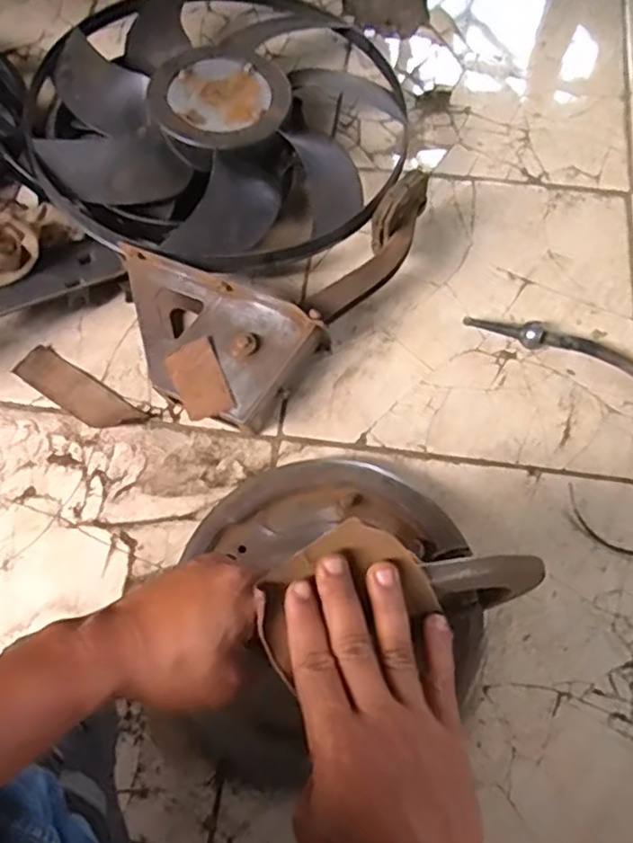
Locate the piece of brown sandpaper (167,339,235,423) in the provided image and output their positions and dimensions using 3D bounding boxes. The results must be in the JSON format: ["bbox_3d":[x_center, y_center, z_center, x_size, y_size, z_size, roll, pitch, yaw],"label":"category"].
[{"bbox_3d":[-0.127,-0.044,0.730,0.052,0.006,0.083,-21,78,-1],"label":"piece of brown sandpaper"}]

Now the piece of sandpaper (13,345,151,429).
[{"bbox_3d":[-0.279,-0.033,0.790,0.161,0.006,0.049,33,71,14],"label":"piece of sandpaper"}]

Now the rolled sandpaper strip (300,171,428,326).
[{"bbox_3d":[0.065,-0.192,0.762,0.056,0.057,0.201,36,88,14],"label":"rolled sandpaper strip"}]

